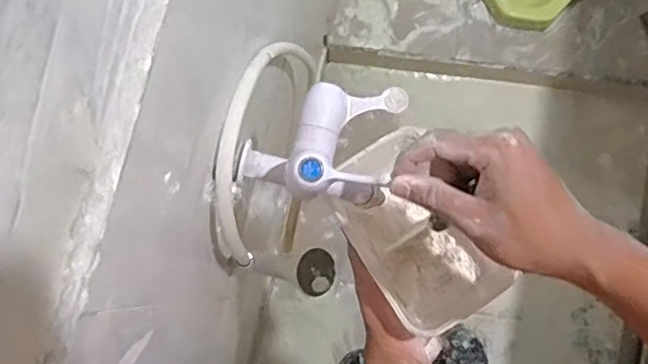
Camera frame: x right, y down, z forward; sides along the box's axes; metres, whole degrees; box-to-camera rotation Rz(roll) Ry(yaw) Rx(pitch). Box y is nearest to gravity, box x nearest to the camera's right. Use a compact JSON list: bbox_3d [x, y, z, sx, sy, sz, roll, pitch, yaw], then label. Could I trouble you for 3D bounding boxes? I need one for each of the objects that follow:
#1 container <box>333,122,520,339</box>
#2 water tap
[{"bbox_3d":[0.088,0.051,0.582,0.103,0.068,0.181,-34,82,-7],"label":"container"},{"bbox_3d":[0.000,-0.042,0.481,0.113,0.083,0.112,16,80,2],"label":"water tap"}]

